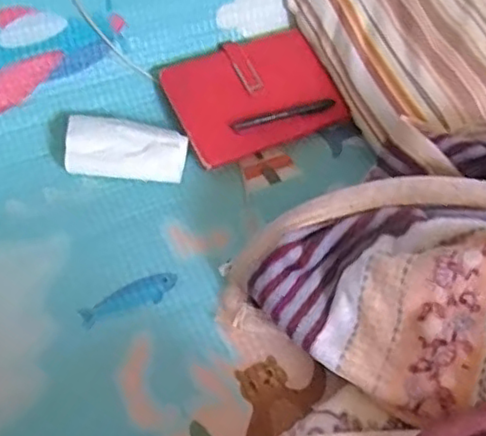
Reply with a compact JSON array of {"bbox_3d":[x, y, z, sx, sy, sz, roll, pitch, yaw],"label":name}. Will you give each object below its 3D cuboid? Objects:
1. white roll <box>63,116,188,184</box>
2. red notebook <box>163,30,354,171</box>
[{"bbox_3d":[-0.138,-0.080,0.771,0.139,0.037,0.057,7,55,0],"label":"white roll"},{"bbox_3d":[0.014,-0.158,0.831,0.204,0.021,0.149,-23,75,-17],"label":"red notebook"}]

